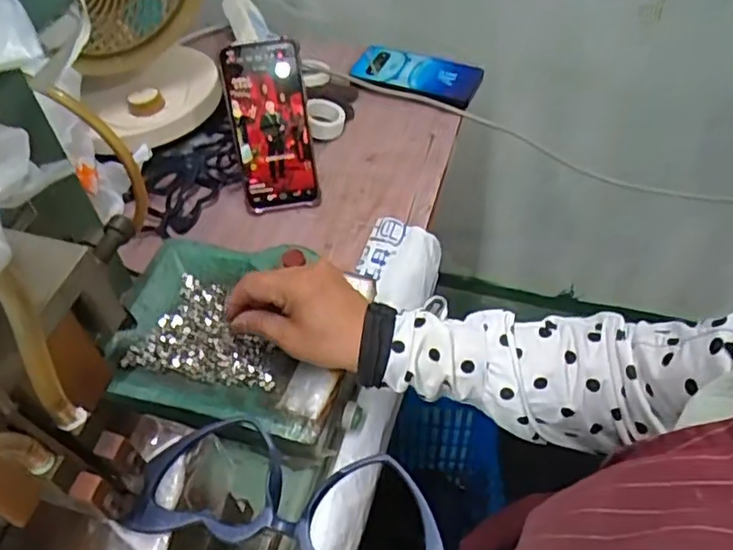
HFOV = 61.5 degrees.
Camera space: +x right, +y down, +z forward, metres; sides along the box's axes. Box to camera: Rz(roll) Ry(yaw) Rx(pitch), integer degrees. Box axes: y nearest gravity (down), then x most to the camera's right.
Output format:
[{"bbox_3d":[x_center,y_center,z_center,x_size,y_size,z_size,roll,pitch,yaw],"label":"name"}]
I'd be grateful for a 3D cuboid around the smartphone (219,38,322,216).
[{"bbox_3d":[-0.095,-0.144,0.617,0.075,0.166,0.015,-10,25,-6],"label":"smartphone"}]

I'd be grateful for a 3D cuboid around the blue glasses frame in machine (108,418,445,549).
[{"bbox_3d":[-0.032,0.100,0.271,0.143,0.015,0.060,14,54,12],"label":"blue glasses frame in machine"}]

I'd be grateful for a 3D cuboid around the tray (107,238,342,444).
[{"bbox_3d":[-0.103,0.040,0.487,0.182,0.020,0.156,12,53,11],"label":"tray"}]

